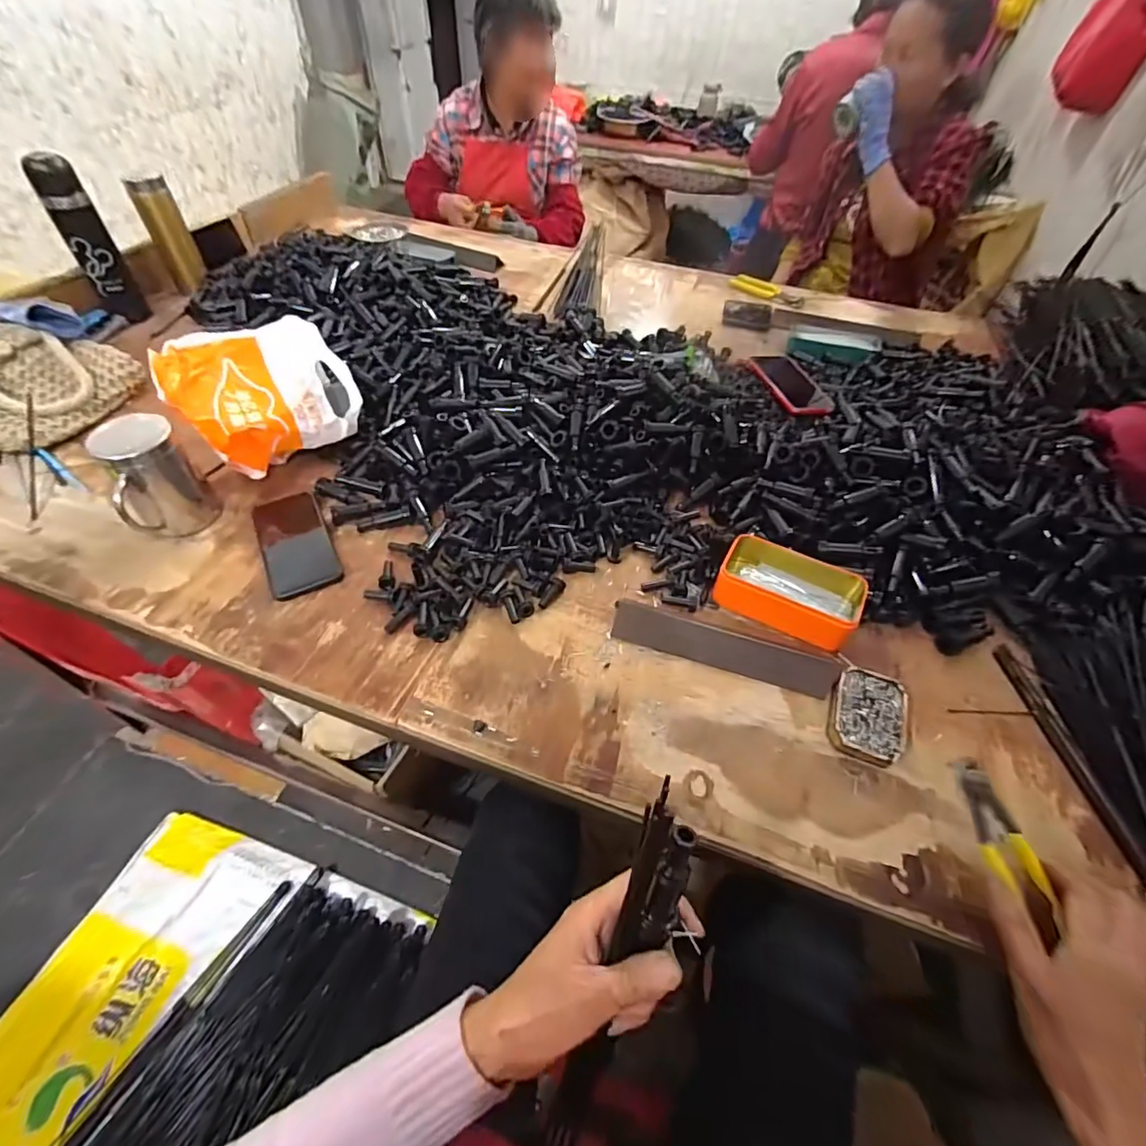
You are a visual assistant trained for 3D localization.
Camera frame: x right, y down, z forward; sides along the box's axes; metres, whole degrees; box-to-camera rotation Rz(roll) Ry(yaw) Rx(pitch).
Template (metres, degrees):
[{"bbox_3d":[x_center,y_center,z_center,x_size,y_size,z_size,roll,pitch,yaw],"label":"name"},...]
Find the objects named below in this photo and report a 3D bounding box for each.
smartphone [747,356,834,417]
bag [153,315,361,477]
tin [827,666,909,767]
[{"bbox_3d":[0.343,-0.297,0.830,0.087,0.010,0.175,-8,50,-12],"label":"smartphone"},{"bbox_3d":[-0.381,-0.215,0.664,0.200,0.137,0.117,-22,55,-21],"label":"bag"},{"bbox_3d":[0.283,0.135,0.503,0.066,0.021,0.088,21,52,13],"label":"tin"}]

